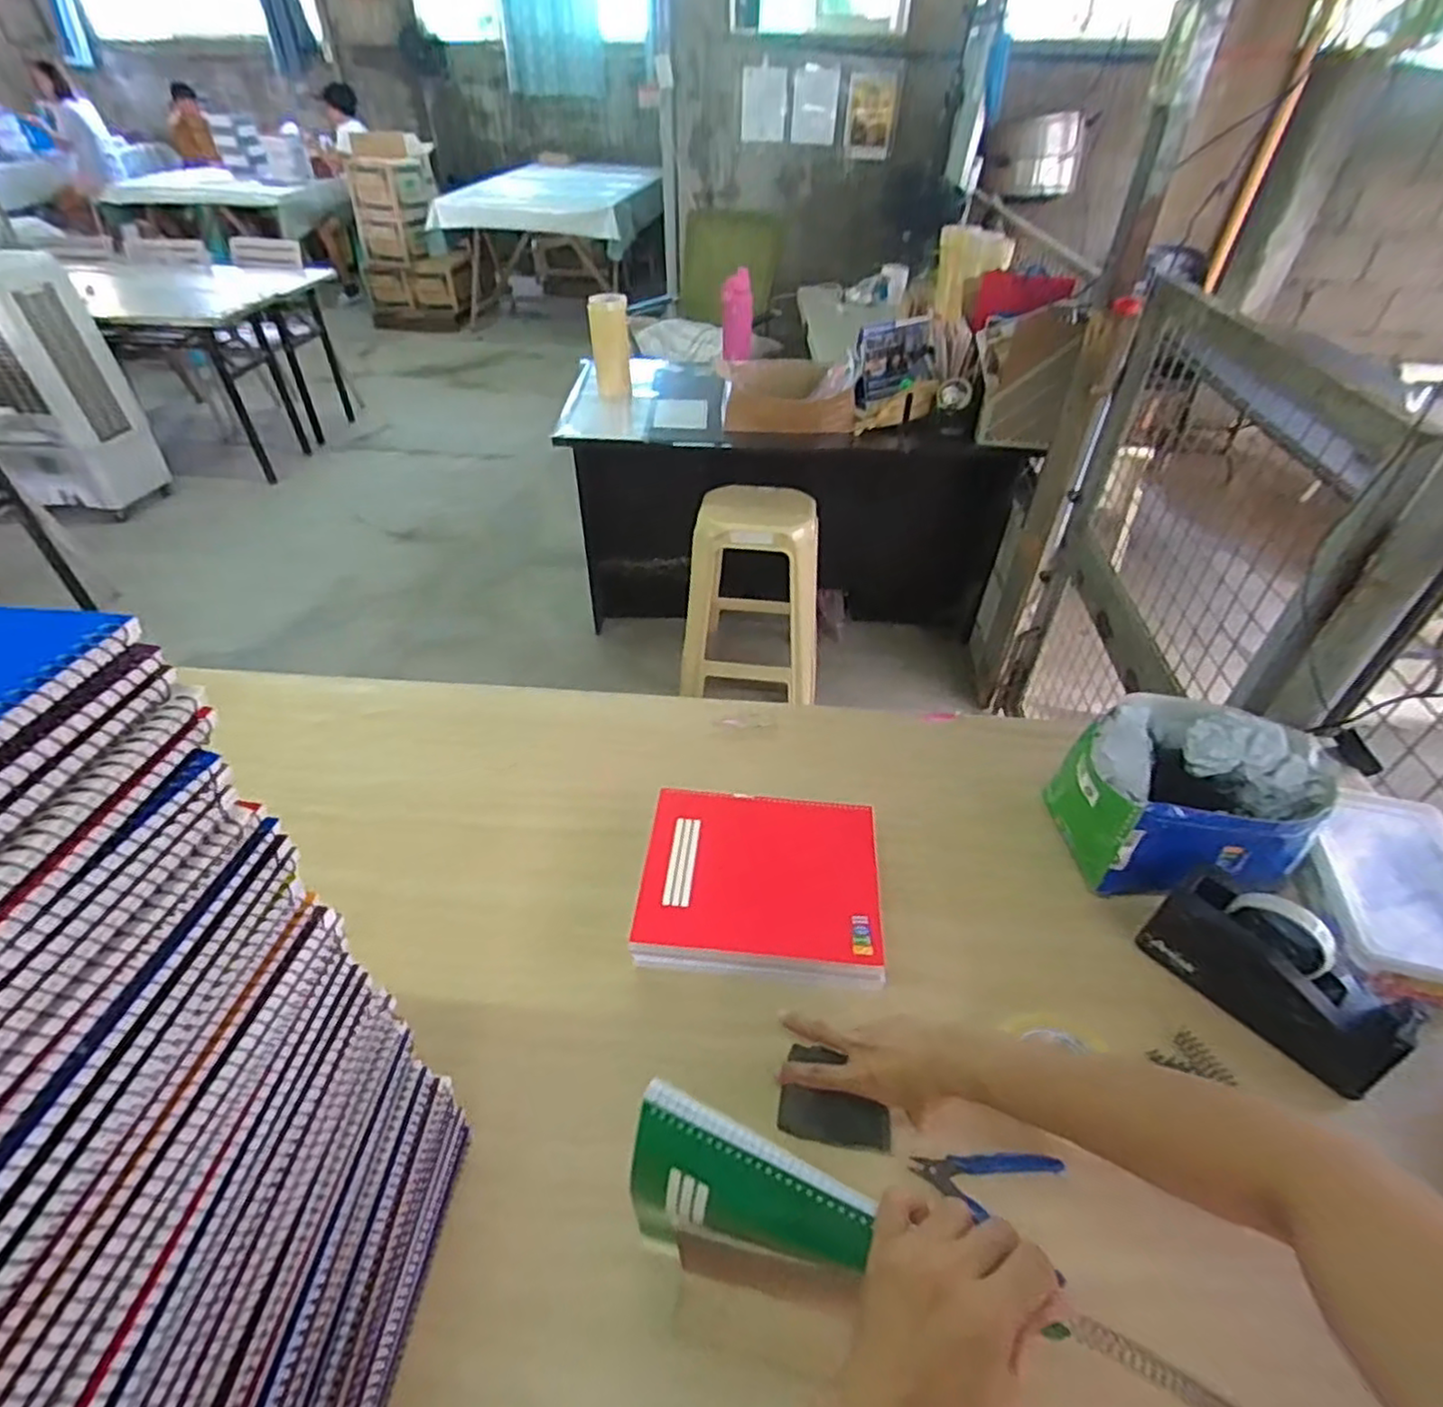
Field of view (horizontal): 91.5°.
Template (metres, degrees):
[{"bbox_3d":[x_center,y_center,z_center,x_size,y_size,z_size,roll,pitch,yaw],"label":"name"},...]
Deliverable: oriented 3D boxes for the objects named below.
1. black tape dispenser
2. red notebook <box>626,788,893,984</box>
[{"bbox_3d":[0.547,0.264,0.695,0.076,0.108,0.209,-28,49,-29],"label":"black tape dispenser"},{"bbox_3d":[0.044,0.195,0.757,0.250,0.052,0.213,4,42,3],"label":"red notebook"}]

